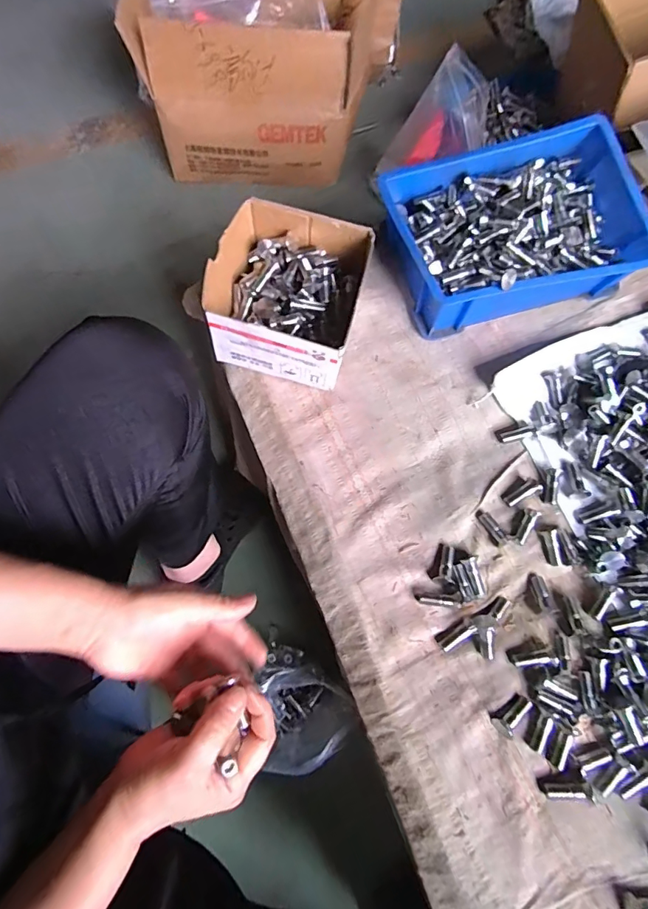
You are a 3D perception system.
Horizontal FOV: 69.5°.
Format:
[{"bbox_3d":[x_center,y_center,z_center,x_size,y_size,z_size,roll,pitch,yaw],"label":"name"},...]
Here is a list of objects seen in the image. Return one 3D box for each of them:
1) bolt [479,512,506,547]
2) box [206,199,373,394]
[{"bbox_3d":[0.161,0.071,0.444,0.011,0.009,0.033,-29,74,-12],"label":"bolt"},{"bbox_3d":[-0.035,-0.161,0.472,0.143,0.074,0.149,17,70,2],"label":"box"}]

